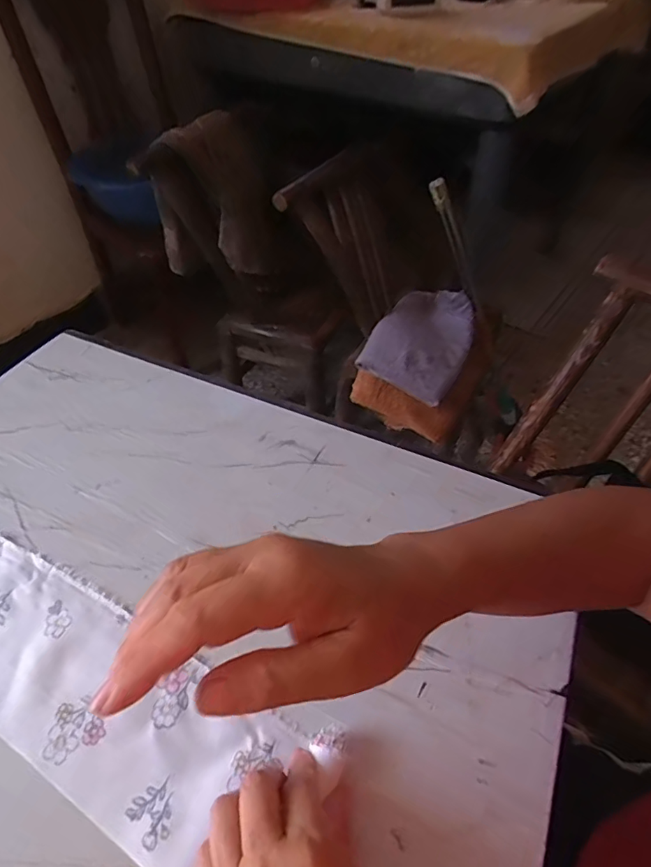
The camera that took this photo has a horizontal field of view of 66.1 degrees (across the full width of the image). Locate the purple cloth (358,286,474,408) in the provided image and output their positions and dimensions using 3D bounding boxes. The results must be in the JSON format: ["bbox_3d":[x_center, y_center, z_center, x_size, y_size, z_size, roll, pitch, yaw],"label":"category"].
[{"bbox_3d":[0.186,-0.189,0.948,0.170,0.104,0.224,23,53,19],"label":"purple cloth"}]

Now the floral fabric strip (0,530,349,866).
[{"bbox_3d":[-0.223,0.146,0.366,0.466,0.006,0.106,23,53,19],"label":"floral fabric strip"}]

